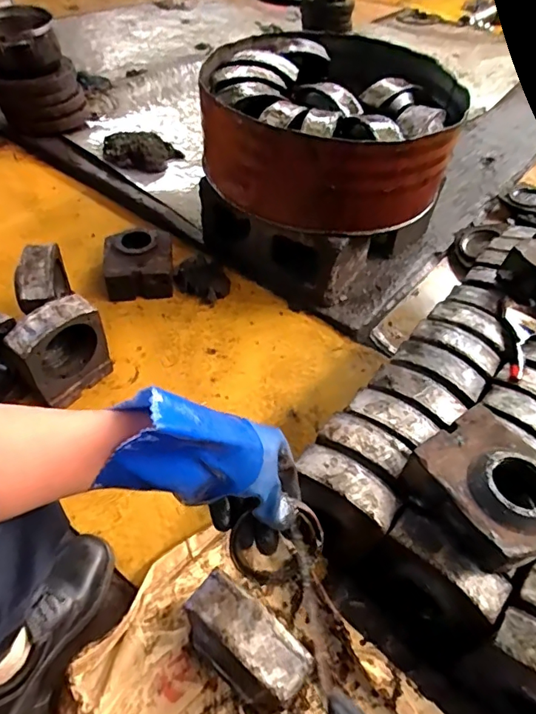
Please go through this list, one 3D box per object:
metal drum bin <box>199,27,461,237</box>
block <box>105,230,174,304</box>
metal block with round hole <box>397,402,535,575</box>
[{"bbox_3d":[0.124,-0.523,1.110,0.572,0.210,0.479,27,53,17],"label":"metal drum bin"},{"bbox_3d":[-0.318,-0.233,1.195,0.162,0.080,0.179,-4,50,-9],"label":"block"},{"bbox_3d":[0.305,0.176,0.668,0.165,0.085,0.188,-27,57,-25],"label":"metal block with round hole"}]

